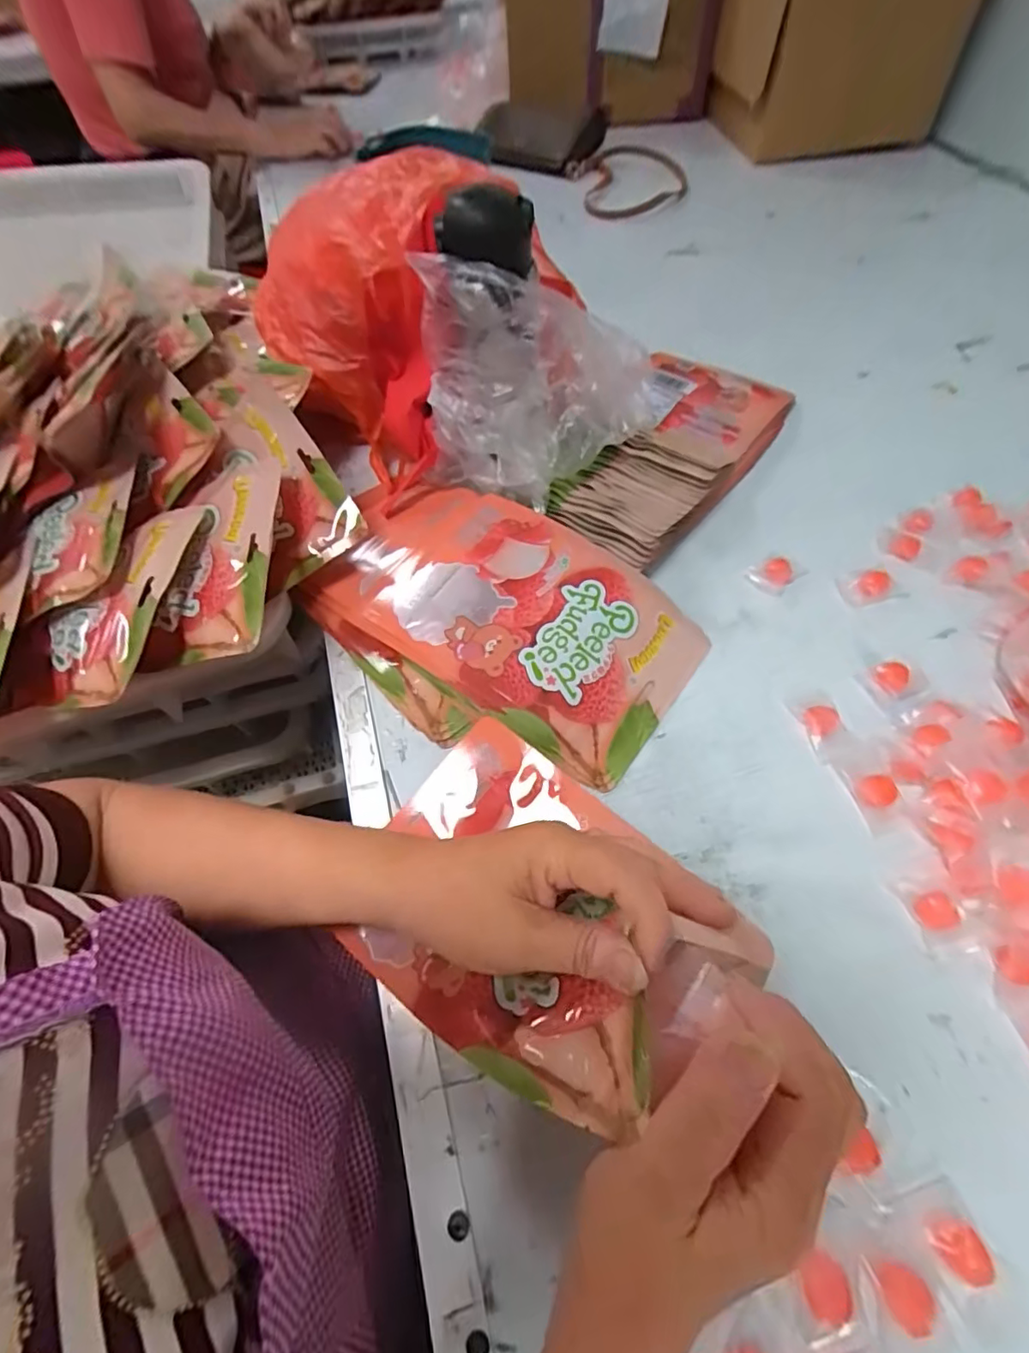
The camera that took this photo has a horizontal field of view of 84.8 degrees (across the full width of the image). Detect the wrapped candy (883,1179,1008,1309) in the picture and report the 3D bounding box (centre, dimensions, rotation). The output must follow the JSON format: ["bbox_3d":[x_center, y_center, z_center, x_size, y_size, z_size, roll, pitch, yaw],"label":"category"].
[{"bbox_3d":[0.193,0.253,0.249,0.039,0.018,0.042,-21,61,-12],"label":"wrapped candy"}]

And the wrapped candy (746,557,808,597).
[{"bbox_3d":[0.213,-0.086,0.461,0.043,0.011,0.033,-38,66,-20],"label":"wrapped candy"}]

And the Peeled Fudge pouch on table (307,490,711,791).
[{"bbox_3d":[-0.009,-0.051,0.429,0.284,0.034,0.169,32,64,17],"label":"Peeled Fudge pouch on table"}]

